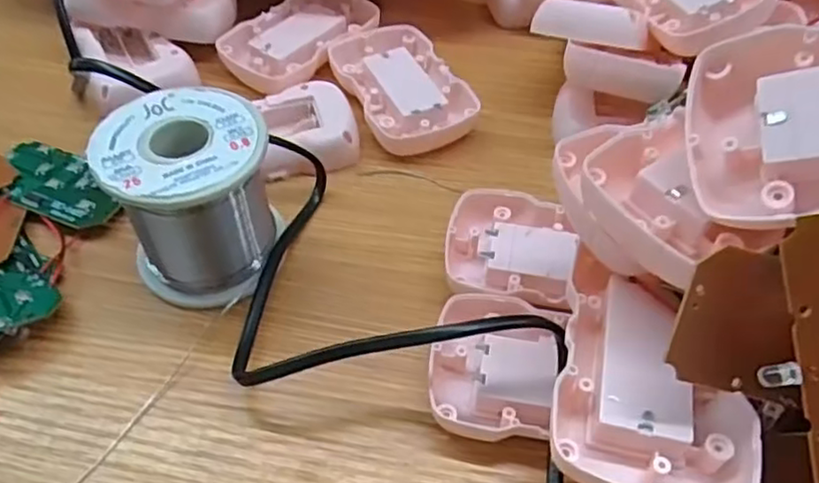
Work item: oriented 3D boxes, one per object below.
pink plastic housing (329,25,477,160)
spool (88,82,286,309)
[{"bbox_3d":[-0.005,-0.081,0.356,0.056,0.017,0.088,-19,53,-15],"label":"pink plastic housing"},{"bbox_3d":[-0.085,-0.018,0.271,0.059,0.063,0.059,-20,54,-16],"label":"spool"}]

